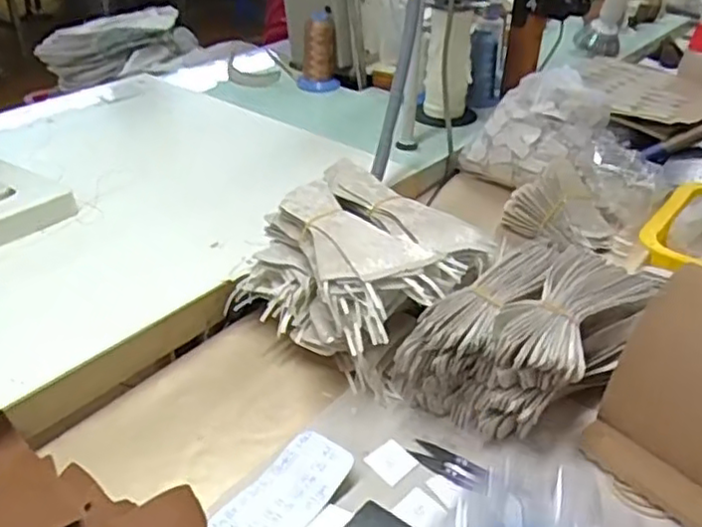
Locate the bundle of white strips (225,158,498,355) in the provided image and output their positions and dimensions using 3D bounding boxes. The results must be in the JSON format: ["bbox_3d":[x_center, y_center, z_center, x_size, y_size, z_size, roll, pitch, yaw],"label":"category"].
[{"bbox_3d":[0.009,0.009,0.623,0.186,0.110,0.164,26,40,32],"label":"bundle of white strips"}]

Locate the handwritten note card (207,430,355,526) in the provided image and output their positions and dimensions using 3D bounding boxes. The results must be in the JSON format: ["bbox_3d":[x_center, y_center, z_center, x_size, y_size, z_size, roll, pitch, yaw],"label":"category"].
[{"bbox_3d":[-0.046,0.158,0.477,0.053,0.016,0.100,25,39,30],"label":"handwritten note card"}]

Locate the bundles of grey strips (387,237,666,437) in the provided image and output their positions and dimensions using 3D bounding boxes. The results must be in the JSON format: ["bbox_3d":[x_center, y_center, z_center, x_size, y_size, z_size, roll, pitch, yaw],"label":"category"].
[{"bbox_3d":[0.157,0.057,0.577,0.240,0.087,0.121,-27,43,-36],"label":"bundles of grey strips"}]

